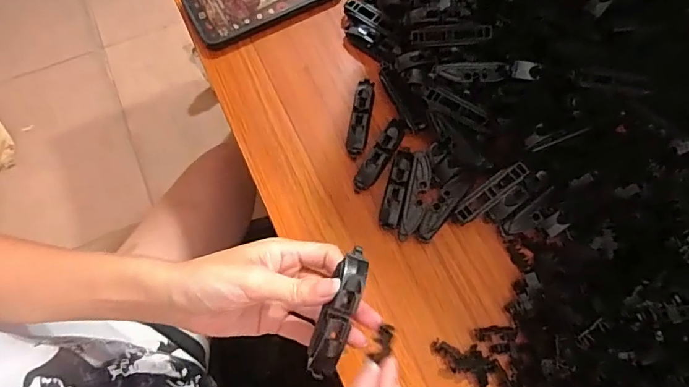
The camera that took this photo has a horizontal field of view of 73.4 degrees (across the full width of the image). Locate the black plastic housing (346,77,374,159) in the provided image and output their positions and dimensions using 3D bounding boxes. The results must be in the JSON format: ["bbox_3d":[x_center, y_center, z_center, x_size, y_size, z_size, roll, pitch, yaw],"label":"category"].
[{"bbox_3d":[0.015,-0.072,0.436,0.018,0.018,0.079,9,70,3],"label":"black plastic housing"}]

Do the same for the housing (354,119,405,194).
[{"bbox_3d":[0.033,-0.036,0.422,0.019,0.019,0.078,30,73,10],"label":"housing"}]

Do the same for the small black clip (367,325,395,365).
[{"bbox_3d":[0.022,0.084,0.256,0.011,0.012,0.020,24,72,8],"label":"small black clip"}]

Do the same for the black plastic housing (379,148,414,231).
[{"bbox_3d":[0.047,-0.007,0.411,0.018,0.018,0.079,13,71,5],"label":"black plastic housing"}]

